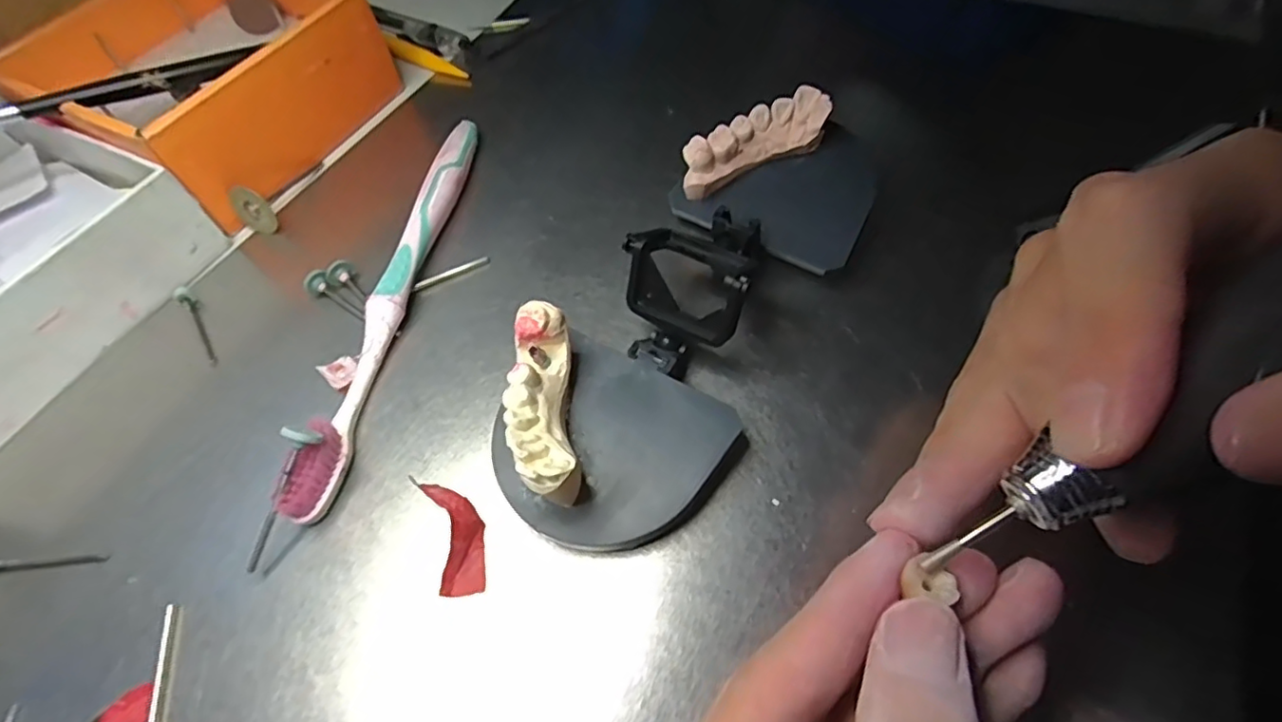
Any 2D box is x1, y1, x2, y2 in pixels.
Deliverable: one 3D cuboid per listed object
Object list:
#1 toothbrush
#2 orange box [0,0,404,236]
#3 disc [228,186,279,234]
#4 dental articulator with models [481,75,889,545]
[{"bbox_3d":[-0.090,-0.029,0.224,0.011,0.017,0.178,5,57,7],"label":"toothbrush"},{"bbox_3d":[-0.203,-0.133,0.280,0.125,0.049,0.123,21,61,16],"label":"orange box"},{"bbox_3d":[-0.165,-0.063,0.254,0.019,0.021,0.004,-21,33,31],"label":"disc"},{"bbox_3d":[0.019,-0.021,0.198,0.066,0.039,0.173,26,62,19],"label":"dental articulator with models"}]

